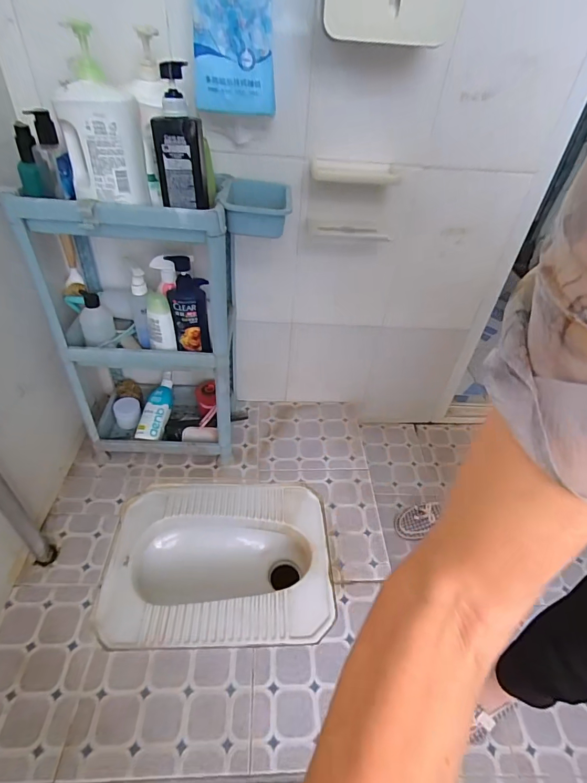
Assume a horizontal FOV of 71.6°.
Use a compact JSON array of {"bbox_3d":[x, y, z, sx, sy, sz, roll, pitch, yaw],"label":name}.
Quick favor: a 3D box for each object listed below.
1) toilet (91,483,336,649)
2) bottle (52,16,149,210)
[{"bbox_3d":[-0.169,0.409,0.960,0.477,0.148,0.368,2,42,-4],"label":"toilet"},{"bbox_3d":[-0.312,-0.433,0.656,0.119,0.205,0.143,-11,45,-18],"label":"bottle"}]

